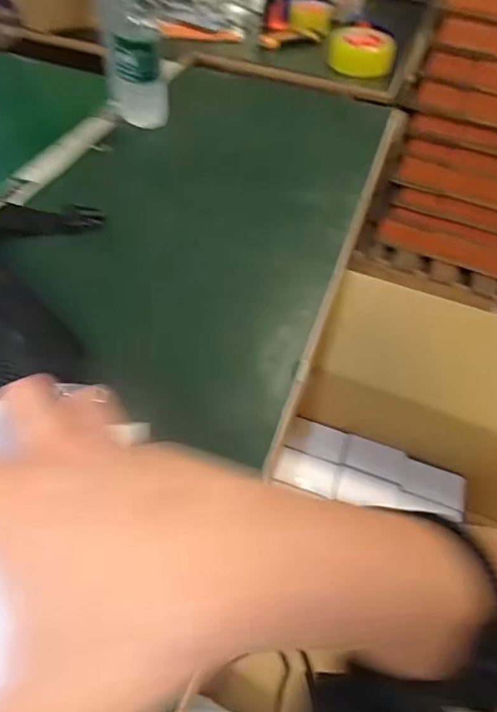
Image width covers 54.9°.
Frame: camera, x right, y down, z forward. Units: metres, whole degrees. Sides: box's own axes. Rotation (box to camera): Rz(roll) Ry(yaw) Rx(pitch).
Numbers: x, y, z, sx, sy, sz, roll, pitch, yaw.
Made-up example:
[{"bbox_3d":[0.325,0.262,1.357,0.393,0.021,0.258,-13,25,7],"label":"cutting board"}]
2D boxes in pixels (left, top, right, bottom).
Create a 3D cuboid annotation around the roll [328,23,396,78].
[{"bbox_3d":[0.215,-0.584,0.920,0.119,0.064,0.119,6,51,-1],"label":"roll"}]

